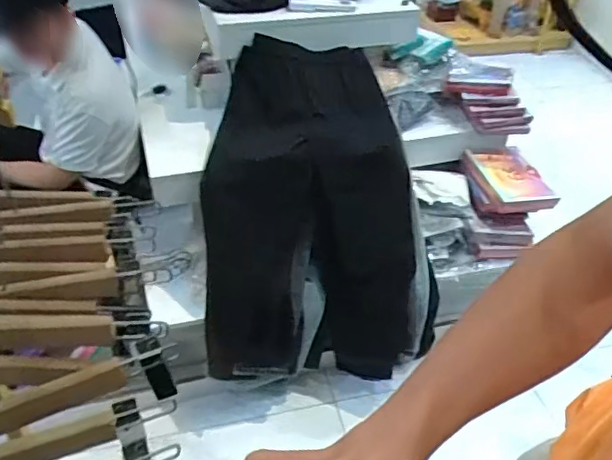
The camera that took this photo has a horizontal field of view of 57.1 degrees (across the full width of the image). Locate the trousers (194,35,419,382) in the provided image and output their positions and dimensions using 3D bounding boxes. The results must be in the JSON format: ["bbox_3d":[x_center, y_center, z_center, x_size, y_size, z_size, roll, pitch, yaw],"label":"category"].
[{"bbox_3d":[0.022,-0.038,1.589,0.617,0.934,0.150,-4,10,-18],"label":"trousers"}]

